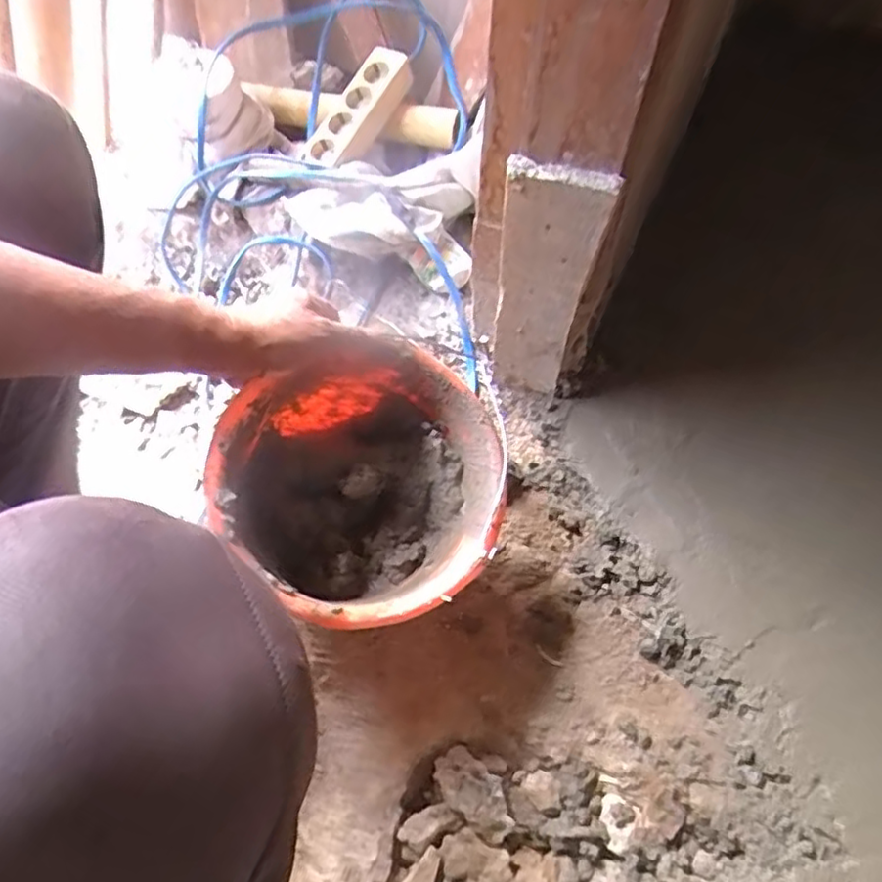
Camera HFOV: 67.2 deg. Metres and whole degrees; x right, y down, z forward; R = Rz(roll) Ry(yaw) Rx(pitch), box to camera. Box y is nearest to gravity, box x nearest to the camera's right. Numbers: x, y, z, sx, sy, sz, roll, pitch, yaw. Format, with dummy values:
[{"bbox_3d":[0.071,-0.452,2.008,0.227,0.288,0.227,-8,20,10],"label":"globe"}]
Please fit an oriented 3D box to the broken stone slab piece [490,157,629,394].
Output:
[{"bbox_3d":[0.094,-0.141,0.646,0.090,0.280,0.021,24,63,12],"label":"broken stone slab piece"}]

